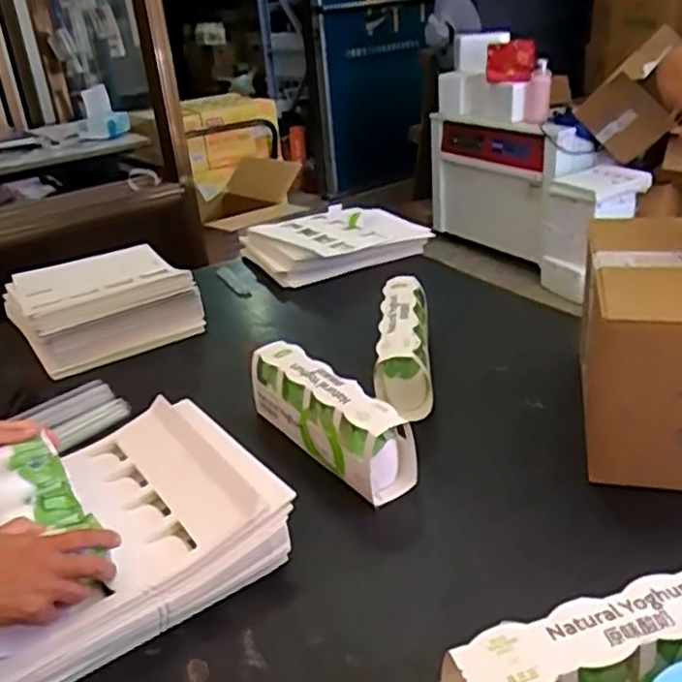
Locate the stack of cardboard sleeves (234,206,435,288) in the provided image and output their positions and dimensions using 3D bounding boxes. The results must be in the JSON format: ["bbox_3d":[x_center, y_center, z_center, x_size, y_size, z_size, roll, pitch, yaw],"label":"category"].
[{"bbox_3d":[-0.019,-0.226,1.519,0.363,0.082,0.270,-15,29,-18],"label":"stack of cardboard sleeves"}]

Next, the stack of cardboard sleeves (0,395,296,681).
[{"bbox_3d":[-0.256,0.205,0.735,0.330,0.090,0.296,-23,32,-30],"label":"stack of cardboard sleeves"}]

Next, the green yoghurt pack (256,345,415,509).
[{"bbox_3d":[-0.017,0.092,0.877,0.078,0.111,0.264,-24,33,-32],"label":"green yoghurt pack"}]

